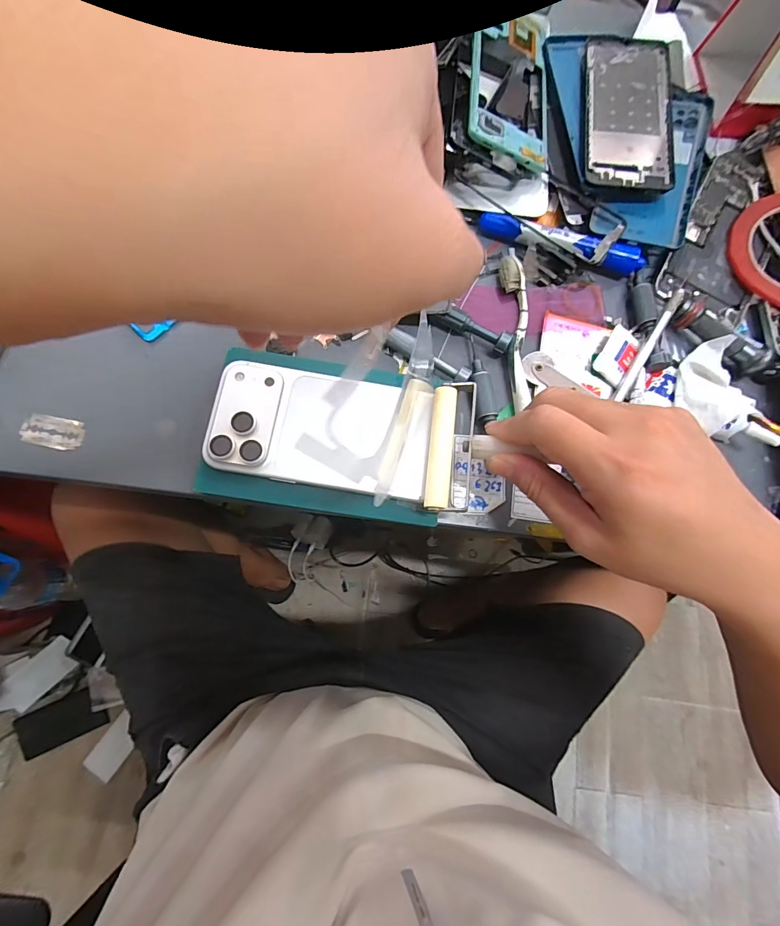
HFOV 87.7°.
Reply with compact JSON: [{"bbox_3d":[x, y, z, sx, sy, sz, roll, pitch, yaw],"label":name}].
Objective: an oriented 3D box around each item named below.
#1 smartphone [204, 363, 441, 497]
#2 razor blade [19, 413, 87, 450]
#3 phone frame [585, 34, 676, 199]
[{"bbox_3d":[-0.045,-0.024,0.276,0.144,0.011,0.078,9,79,-8],"label":"smartphone"},{"bbox_3d":[-0.238,-0.022,0.287,0.041,0.004,0.023,10,70,-6],"label":"razor blade"},{"bbox_3d":[0.207,-0.308,0.352,0.072,0.013,0.164,7,76,-3],"label":"phone frame"}]

